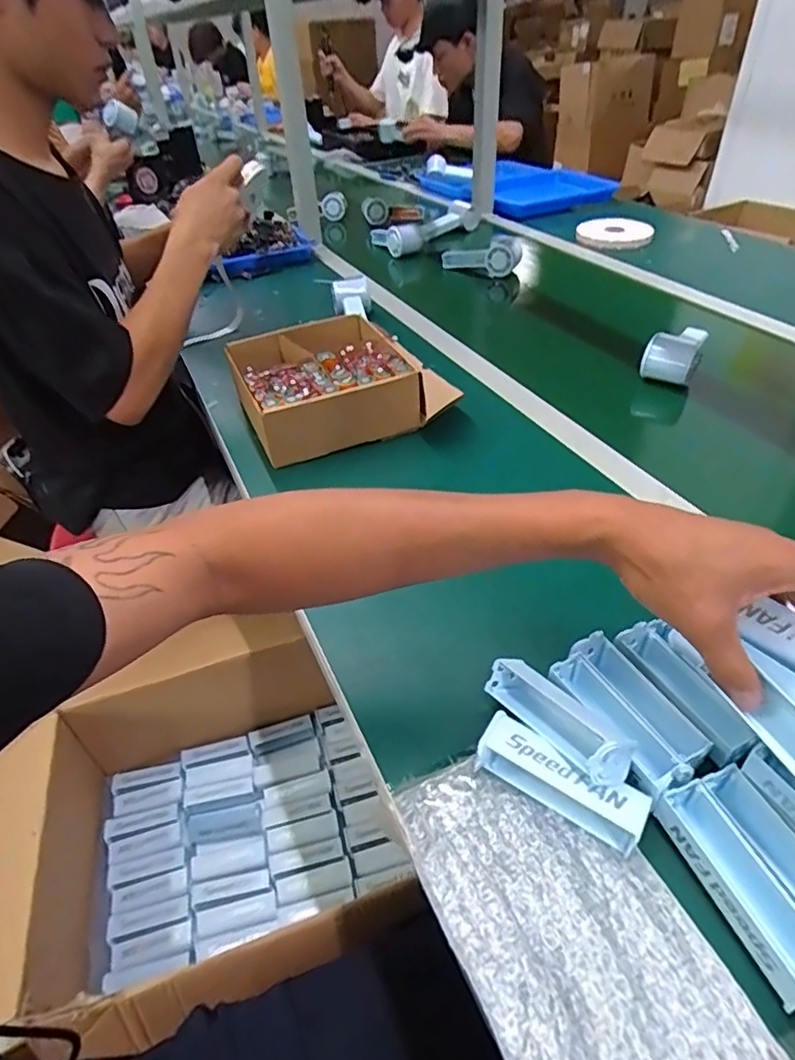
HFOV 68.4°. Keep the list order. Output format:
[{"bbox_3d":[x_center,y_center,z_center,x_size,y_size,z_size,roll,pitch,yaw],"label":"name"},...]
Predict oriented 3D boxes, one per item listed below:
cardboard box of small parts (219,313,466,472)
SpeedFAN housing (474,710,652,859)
[{"bbox_3d":[-0.094,-0.190,0.720,0.193,0.076,0.196,-18,43,-15],"label":"cardboard box of small parts"},{"bbox_3d":[0.100,0.155,0.361,0.099,0.029,0.029,23,48,28],"label":"SpeedFAN housing"}]

